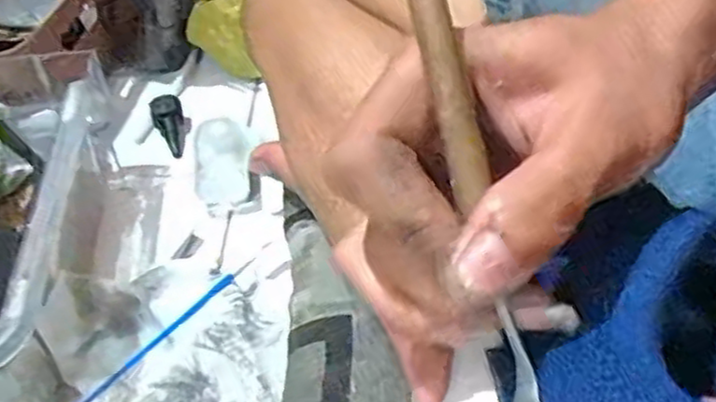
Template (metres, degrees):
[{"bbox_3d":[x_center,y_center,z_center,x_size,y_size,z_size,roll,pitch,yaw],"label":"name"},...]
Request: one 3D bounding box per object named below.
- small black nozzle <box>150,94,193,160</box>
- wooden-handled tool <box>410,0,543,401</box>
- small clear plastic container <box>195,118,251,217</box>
[{"bbox_3d":[-0.149,-0.064,0.598,0.028,0.027,0.050,-15,46,-12],"label":"small black nozzle"},{"bbox_3d":[0.028,-0.005,0.189,0.010,0.009,0.149,-12,84,-9],"label":"wooden-handled tool"},{"bbox_3d":[-0.103,-0.026,0.561,0.041,0.021,0.081,-6,57,-3],"label":"small clear plastic container"}]

